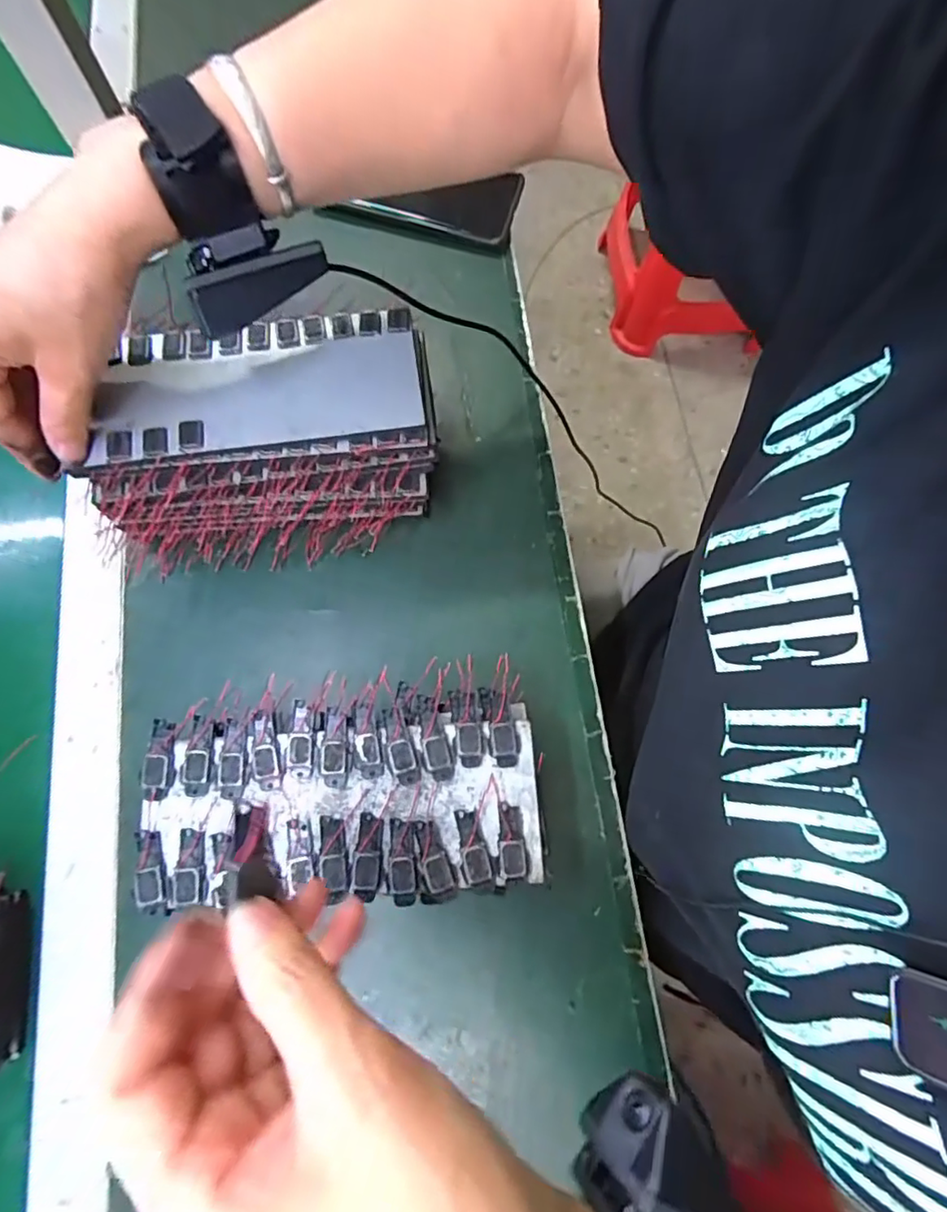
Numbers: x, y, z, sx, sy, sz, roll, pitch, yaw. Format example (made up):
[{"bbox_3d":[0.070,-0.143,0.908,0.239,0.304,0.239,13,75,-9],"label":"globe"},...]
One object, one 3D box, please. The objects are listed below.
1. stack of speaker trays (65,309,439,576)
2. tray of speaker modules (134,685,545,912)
[{"bbox_3d":[-0.124,-0.098,0.362,0.195,0.082,0.116,-7,75,-3],"label":"stack of speaker trays"},{"bbox_3d":[-0.066,0.097,0.299,0.195,0.015,0.098,-3,75,-2],"label":"tray of speaker modules"}]

